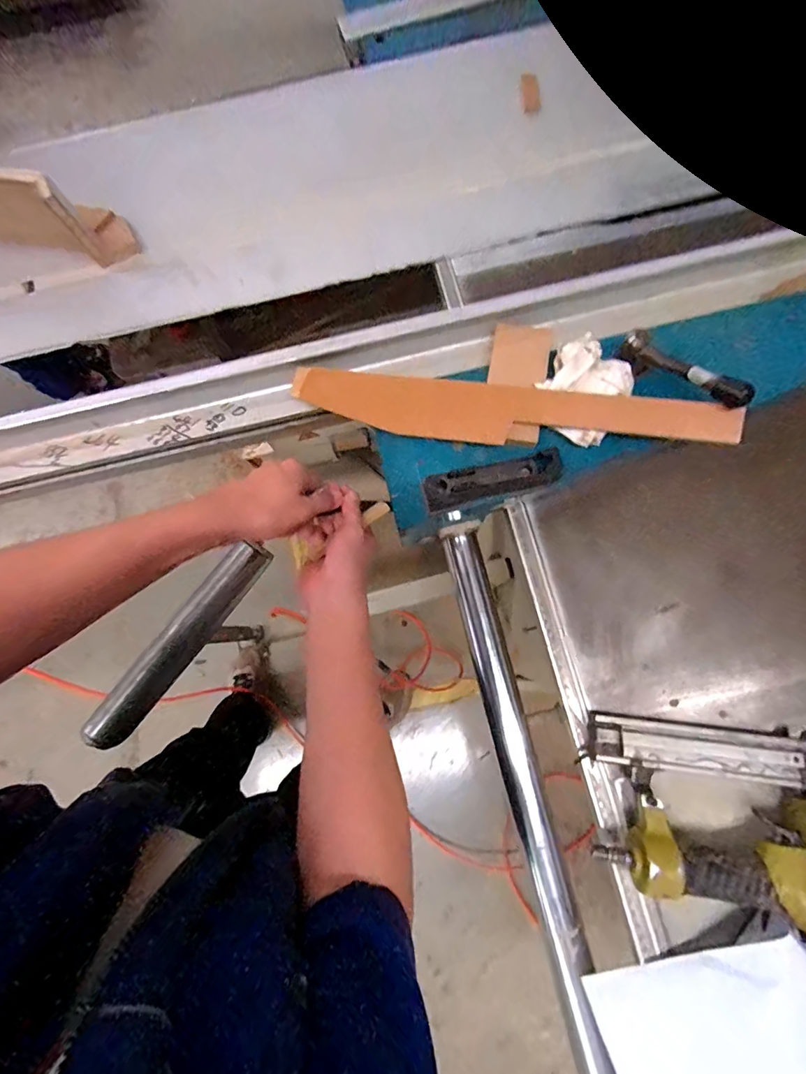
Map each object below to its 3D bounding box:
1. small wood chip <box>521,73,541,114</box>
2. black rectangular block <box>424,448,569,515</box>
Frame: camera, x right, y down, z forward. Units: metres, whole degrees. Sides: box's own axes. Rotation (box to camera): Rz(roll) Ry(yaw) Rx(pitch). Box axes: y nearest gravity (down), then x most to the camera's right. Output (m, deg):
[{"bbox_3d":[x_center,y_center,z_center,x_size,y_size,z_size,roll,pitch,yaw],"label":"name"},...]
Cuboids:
[{"bbox_3d":[0.185,-0.642,0.641,0.025,0.004,0.059,-4,86,0],"label":"small wood chip"},{"bbox_3d":[0.098,-0.058,0.452,0.152,0.046,0.025,-15,77,-1],"label":"black rectangular block"}]

